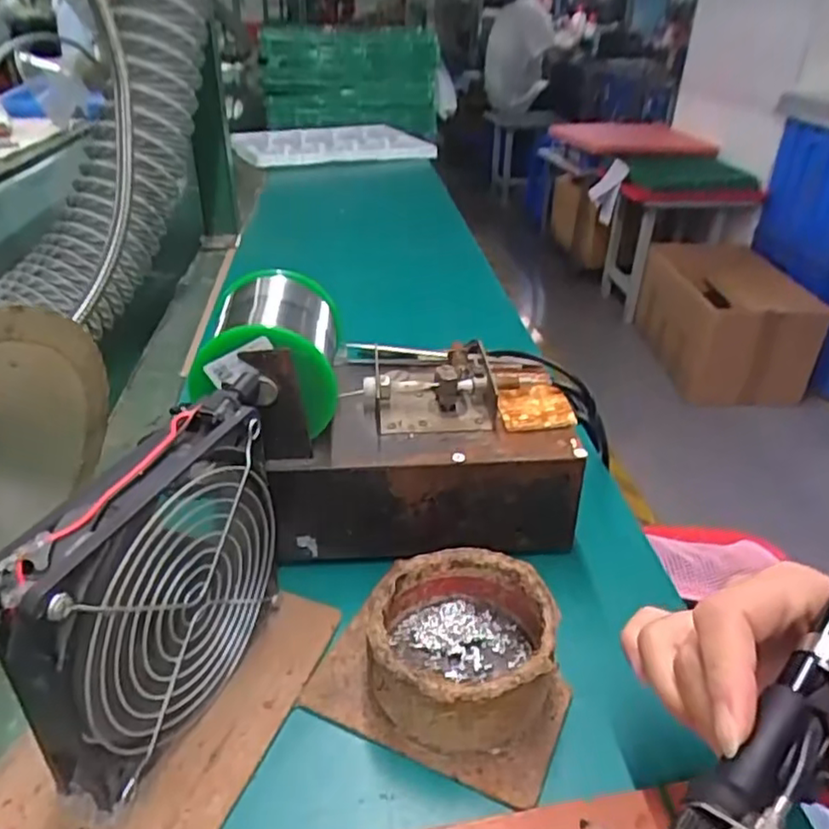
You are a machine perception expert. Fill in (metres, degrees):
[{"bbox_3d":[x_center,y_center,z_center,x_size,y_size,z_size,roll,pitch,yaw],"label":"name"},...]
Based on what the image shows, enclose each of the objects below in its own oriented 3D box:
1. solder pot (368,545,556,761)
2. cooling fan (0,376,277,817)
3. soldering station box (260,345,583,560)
[{"bbox_3d":[0.022,0.104,0.299,0.079,0.041,0.083,1,32,0],"label":"solder pot"},{"bbox_3d":[-0.098,0.072,0.267,0.027,0.128,0.135,13,34,20],"label":"cooling fan"},{"bbox_3d":[0.004,0.015,0.394,0.159,0.089,0.109,-1,32,-4],"label":"soldering station box"}]

